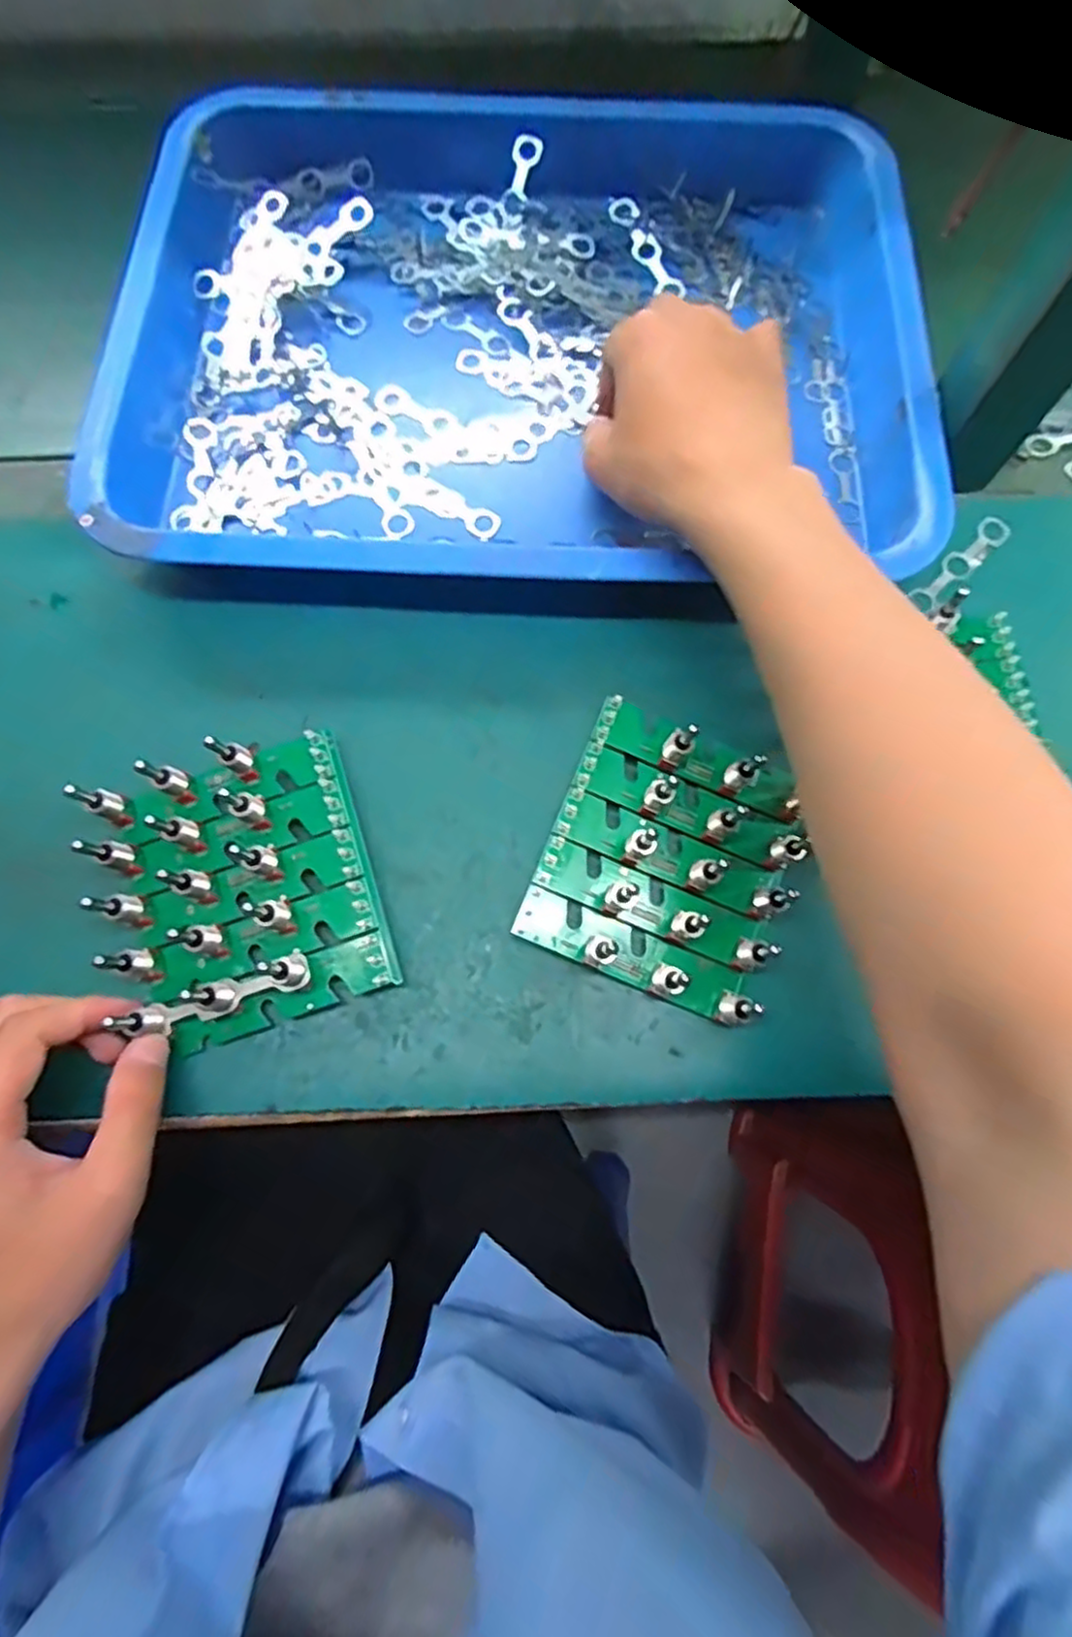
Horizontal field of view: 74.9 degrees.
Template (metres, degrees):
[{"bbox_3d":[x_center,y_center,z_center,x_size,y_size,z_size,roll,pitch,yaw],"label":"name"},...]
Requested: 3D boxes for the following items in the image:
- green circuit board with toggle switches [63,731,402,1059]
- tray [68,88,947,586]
[{"bbox_3d":[-0.134,0.030,0.313,0.112,0.043,0.124,-19,76,-4],"label":"green circuit board with toggle switches"},{"bbox_3d":[-0.009,-0.288,0.397,0.434,0.042,0.374,1,76,1],"label":"tray"}]

